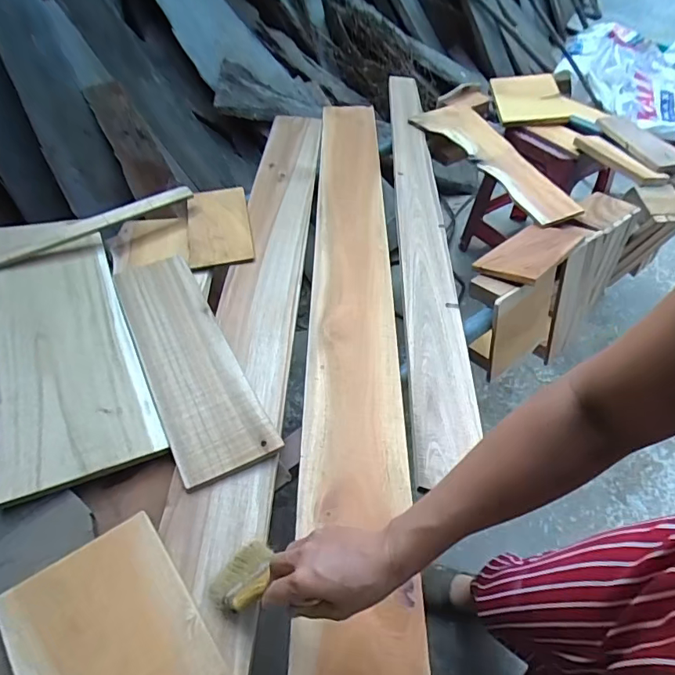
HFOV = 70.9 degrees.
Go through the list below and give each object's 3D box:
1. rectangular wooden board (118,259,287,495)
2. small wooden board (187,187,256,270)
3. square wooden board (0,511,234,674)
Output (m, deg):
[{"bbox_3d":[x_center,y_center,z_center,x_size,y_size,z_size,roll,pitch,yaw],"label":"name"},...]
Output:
[{"bbox_3d":[-0.266,0.019,0.820,0.143,0.015,0.504,-24,55,-17],"label":"rectangular wooden board"},{"bbox_3d":[-0.265,-0.250,1.057,0.135,0.019,0.256,-10,52,-6],"label":"small wooden board"},{"bbox_3d":[-0.247,0.338,0.521,0.176,0.012,0.238,-28,59,-27],"label":"square wooden board"}]

